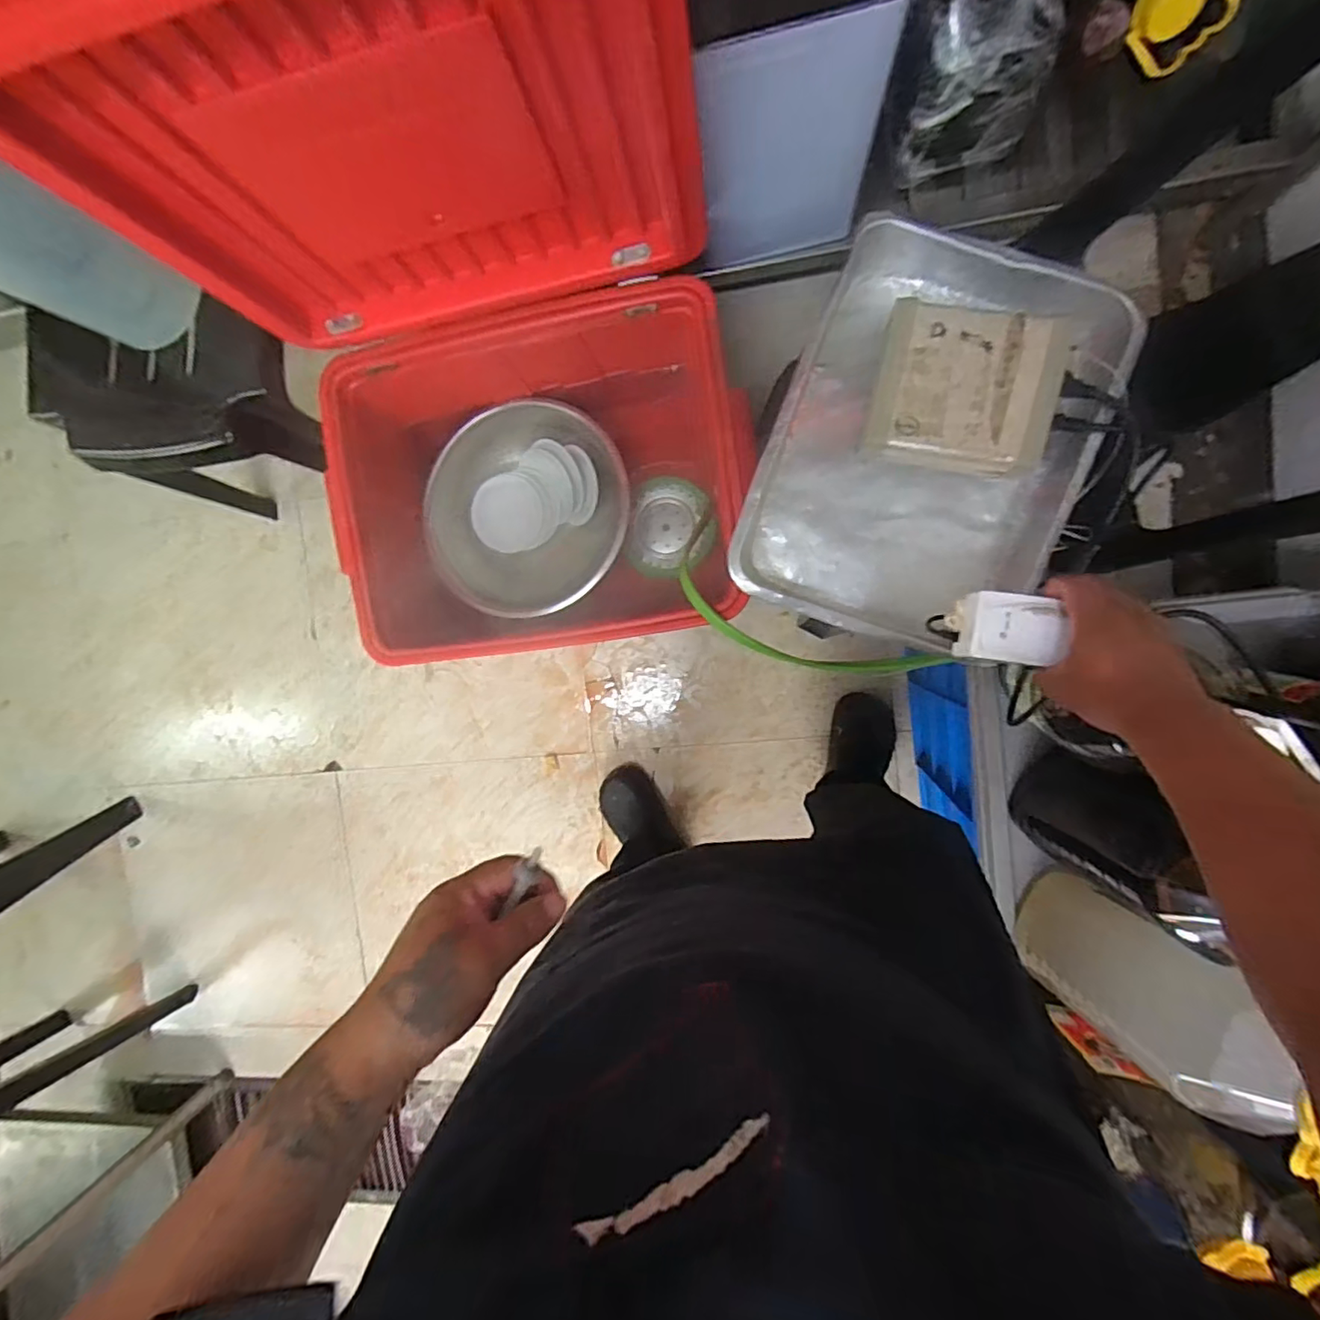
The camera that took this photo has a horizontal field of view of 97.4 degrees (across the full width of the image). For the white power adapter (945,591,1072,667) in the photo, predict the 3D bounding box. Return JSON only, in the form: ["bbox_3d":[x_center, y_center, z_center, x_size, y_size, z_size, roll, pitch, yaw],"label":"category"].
[{"bbox_3d":[0.307,-0.026,0.509,0.076,0.034,0.065,2,94,7],"label":"white power adapter"}]

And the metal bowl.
[{"bbox_3d":[-0.220,-0.256,1.004,0.338,0.140,0.334,1,95,8],"label":"metal bowl"}]

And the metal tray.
[{"bbox_3d":[0.294,-0.233,0.660,0.324,0.092,0.424,21,96,5],"label":"metal tray"}]

